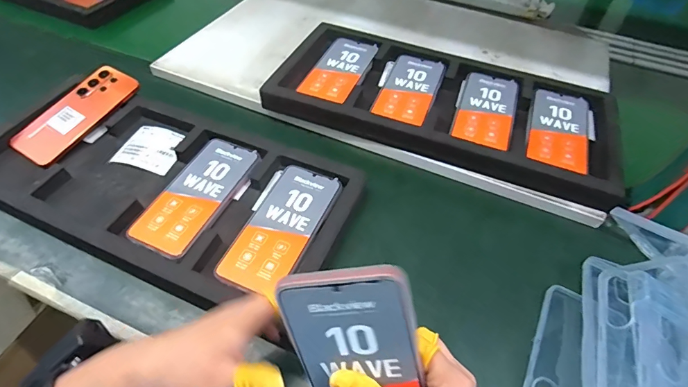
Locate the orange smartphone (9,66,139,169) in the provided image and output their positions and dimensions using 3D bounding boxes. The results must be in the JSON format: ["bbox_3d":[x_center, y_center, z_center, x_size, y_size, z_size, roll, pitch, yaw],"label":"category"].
[{"bbox_3d":[-0.374,-0.113,0.553,0.080,0.009,0.170,26,64,14],"label":"orange smartphone"}]

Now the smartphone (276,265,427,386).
[{"bbox_3d":[0.013,0.119,0.264,0.077,0.170,0.006,-8,27,11],"label":"smartphone"}]

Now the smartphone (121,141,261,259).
[{"bbox_3d":[-0.180,-0.001,0.485,0.079,0.013,0.169,21,52,14],"label":"smartphone"}]

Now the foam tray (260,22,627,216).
[{"bbox_3d":[0.144,-0.132,0.589,0.490,0.045,0.231,21,52,11],"label":"foam tray"}]

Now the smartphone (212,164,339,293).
[{"bbox_3d":[-0.070,0.036,0.456,0.078,0.013,0.168,20,52,13],"label":"smartphone"}]

